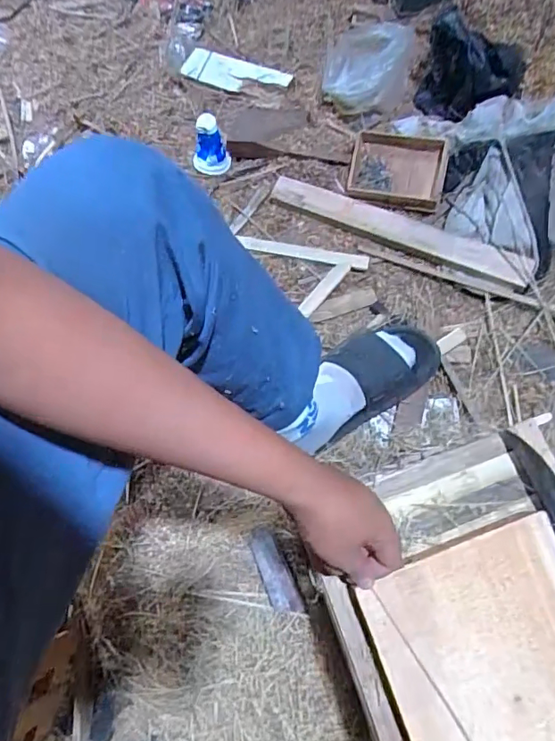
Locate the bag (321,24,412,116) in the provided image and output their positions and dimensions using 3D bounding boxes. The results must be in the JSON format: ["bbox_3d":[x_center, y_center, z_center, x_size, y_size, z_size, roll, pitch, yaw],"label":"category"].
[{"bbox_3d":[0.167,-0.569,0.935,0.157,0.101,0.177,6,70,4],"label":"bag"}]

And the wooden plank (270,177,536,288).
[{"bbox_3d":[0.202,-0.242,0.851,0.446,0.020,0.053,23,88,12],"label":"wooden plank"}]

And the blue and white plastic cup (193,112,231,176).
[{"bbox_3d":[-0.124,-0.407,0.906,0.067,0.087,0.063,0,70,1],"label":"blue and white plastic cup"}]

